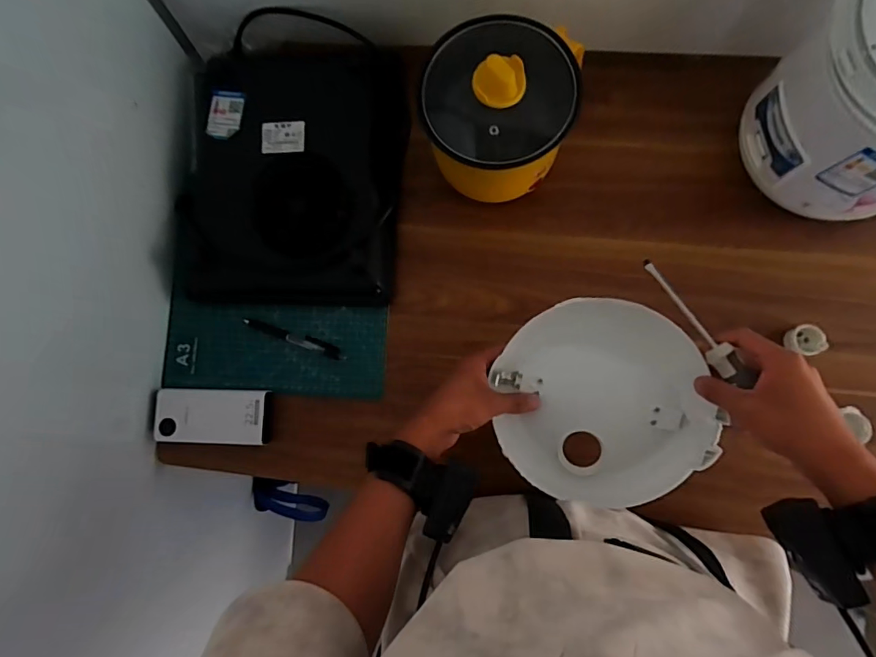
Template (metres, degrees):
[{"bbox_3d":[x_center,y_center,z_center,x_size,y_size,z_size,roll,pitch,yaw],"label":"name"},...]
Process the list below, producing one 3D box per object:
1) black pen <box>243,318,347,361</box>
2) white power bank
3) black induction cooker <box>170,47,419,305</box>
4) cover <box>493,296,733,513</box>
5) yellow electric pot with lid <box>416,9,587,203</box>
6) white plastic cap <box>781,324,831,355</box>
[{"bbox_3d":[-0.185,0.012,0.607,0.139,0.009,0.017,20,83,7],"label":"black pen"},{"bbox_3d":[-0.288,0.111,0.591,0.150,0.025,0.067,1,82,4],"label":"white power bank"},{"bbox_3d":[-0.193,-0.198,0.610,0.289,0.064,0.328,5,82,5],"label":"black induction cooker"},{"bbox_3d":[0.170,0.081,0.475,0.216,0.050,0.216,2,102,10],"label":"cover"},{"bbox_3d":[0.078,-0.248,0.543,0.183,0.157,0.156,-6,81,3],"label":"yellow electric pot with lid"},{"bbox_3d":[0.430,0.014,0.548,0.039,0.033,0.036,-1,81,4],"label":"white plastic cap"}]

